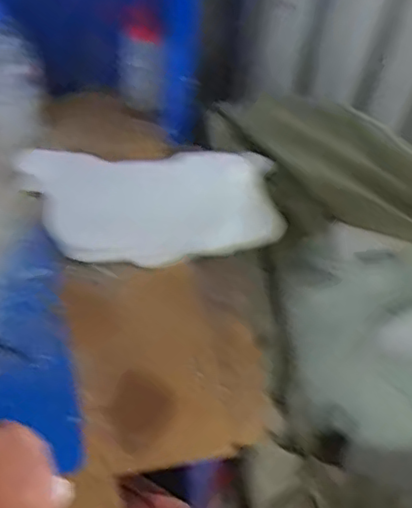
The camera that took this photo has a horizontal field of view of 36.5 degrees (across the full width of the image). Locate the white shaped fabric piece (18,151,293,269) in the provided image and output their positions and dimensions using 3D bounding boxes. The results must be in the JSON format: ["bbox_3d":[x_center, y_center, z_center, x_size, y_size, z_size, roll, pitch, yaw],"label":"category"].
[{"bbox_3d":[-0.055,-0.053,0.698,0.291,0.068,0.157,-5,55,-9],"label":"white shaped fabric piece"}]

